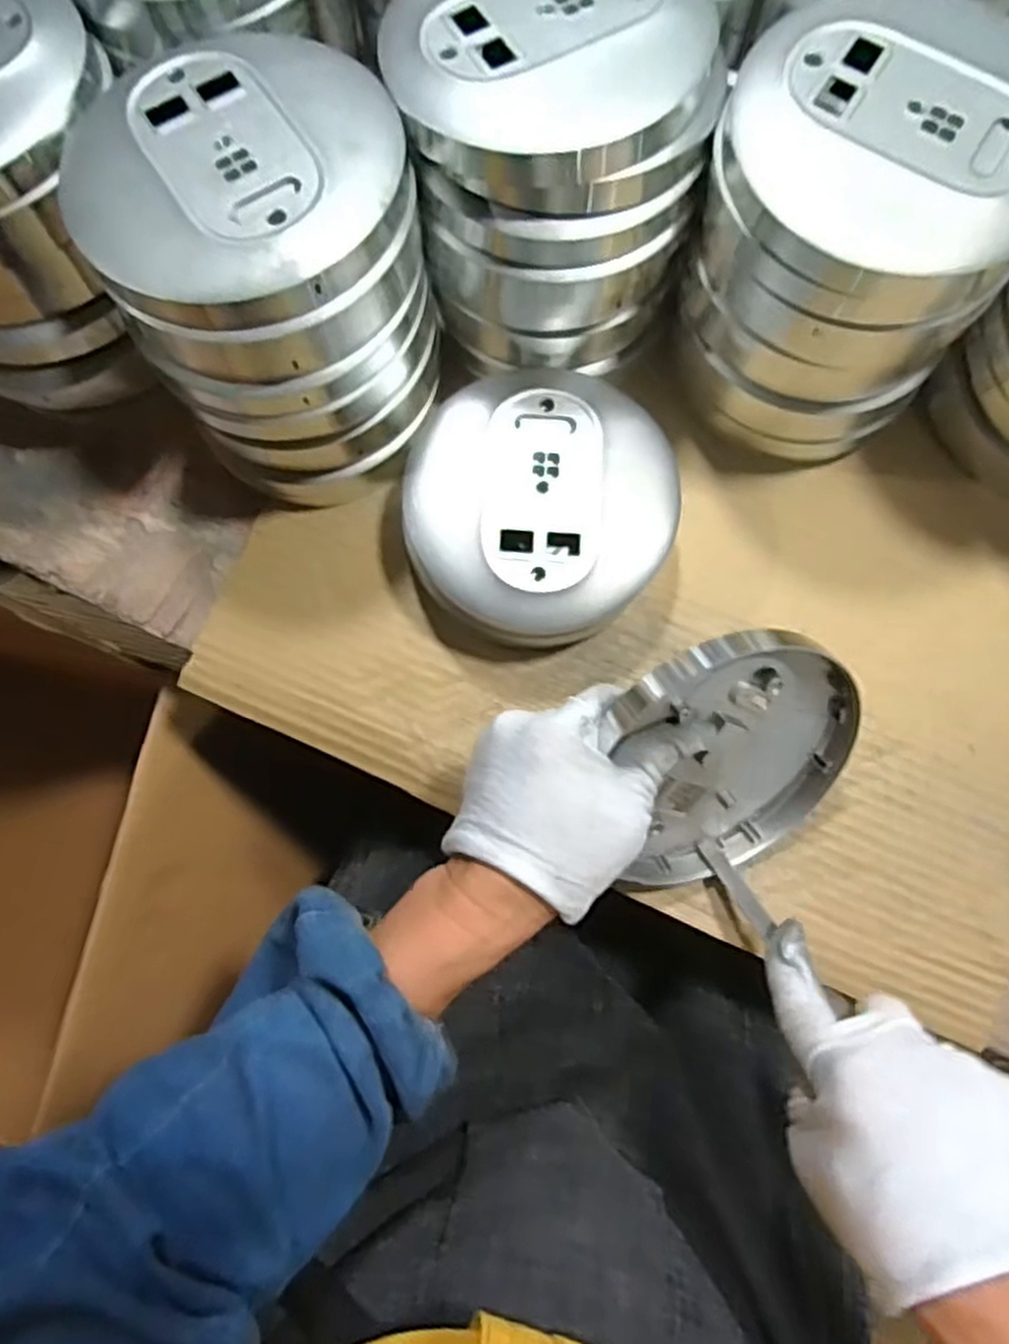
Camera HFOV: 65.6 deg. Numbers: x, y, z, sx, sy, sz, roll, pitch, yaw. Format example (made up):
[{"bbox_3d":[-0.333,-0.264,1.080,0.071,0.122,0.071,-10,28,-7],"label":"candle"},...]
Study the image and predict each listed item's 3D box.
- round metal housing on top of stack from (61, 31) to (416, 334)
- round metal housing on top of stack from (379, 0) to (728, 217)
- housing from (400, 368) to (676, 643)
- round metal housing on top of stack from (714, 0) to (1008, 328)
[{"bbox_3d":[-0.105,-0.194,0.315,0.130,0.035,0.121,-14,80,-1],"label":"round metal housing on top of stack"},{"bbox_3d":[0.020,-0.270,0.334,0.132,0.050,0.120,-2,80,1],"label":"round metal housing on top of stack"},{"bbox_3d":[0.019,-0.084,0.408,0.132,0.053,0.133,0,80,1],"label":"housing"},{"bbox_3d":[0.159,-0.216,0.326,0.129,0.051,0.107,19,81,5],"label":"round metal housing on top of stack"}]

